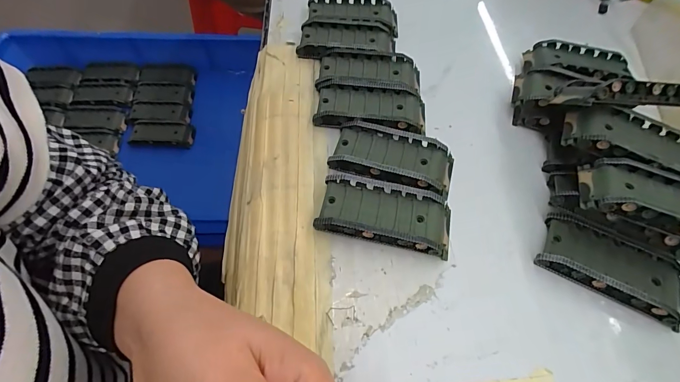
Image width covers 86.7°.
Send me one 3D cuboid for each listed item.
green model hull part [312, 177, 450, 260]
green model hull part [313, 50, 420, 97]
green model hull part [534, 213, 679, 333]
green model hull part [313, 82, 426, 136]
[{"bbox_3d":[0.034,0.017,0.266,0.095,0.021,0.044,12,59,4],"label":"green model hull part"},{"bbox_3d":[0.029,-0.112,0.342,0.096,0.018,0.049,5,59,-1],"label":"green model hull part"},{"bbox_3d":[0.190,0.053,0.255,0.089,0.022,0.043,27,61,12],"label":"green model hull part"},{"bbox_3d":[0.028,-0.073,0.320,0.097,0.016,0.048,10,59,2],"label":"green model hull part"}]

